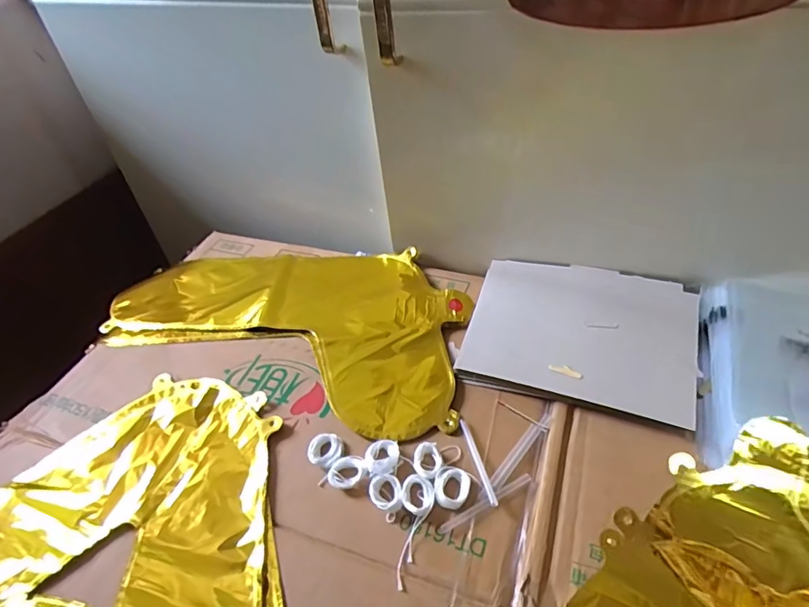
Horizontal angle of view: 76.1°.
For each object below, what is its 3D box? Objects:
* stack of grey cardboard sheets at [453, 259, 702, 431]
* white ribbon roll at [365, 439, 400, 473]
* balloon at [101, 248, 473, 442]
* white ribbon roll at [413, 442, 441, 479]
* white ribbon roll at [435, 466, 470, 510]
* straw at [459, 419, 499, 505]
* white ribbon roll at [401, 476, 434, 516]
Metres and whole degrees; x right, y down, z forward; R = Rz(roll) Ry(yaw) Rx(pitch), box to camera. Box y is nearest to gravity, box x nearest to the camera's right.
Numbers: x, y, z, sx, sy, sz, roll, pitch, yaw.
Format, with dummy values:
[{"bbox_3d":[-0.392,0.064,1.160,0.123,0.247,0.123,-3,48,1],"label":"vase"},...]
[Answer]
[{"bbox_3d":[0.163,0.022,0.481,0.196,0.010,0.164,11,46,18],"label":"stack of grey cardboard sheets"},{"bbox_3d":[-0.018,0.122,0.411,0.026,0.010,0.033,4,45,11],"label":"white ribbon roll"},{"bbox_3d":[-0.123,0.008,0.549,0.396,0.006,0.214,11,46,18],"label":"balloon"},{"bbox_3d":[0.018,0.124,0.406,0.021,0.008,0.028,-12,44,-5],"label":"white ribbon roll"},{"bbox_3d":[0.035,0.139,0.389,0.026,0.006,0.030,14,48,21],"label":"white ribbon roll"},{"bbox_3d":[0.057,0.122,0.406,0.007,0.008,0.079,-13,44,-6],"label":"straw"},{"bbox_3d":[0.010,0.142,0.385,0.023,0.008,0.029,-6,43,1],"label":"white ribbon roll"}]

